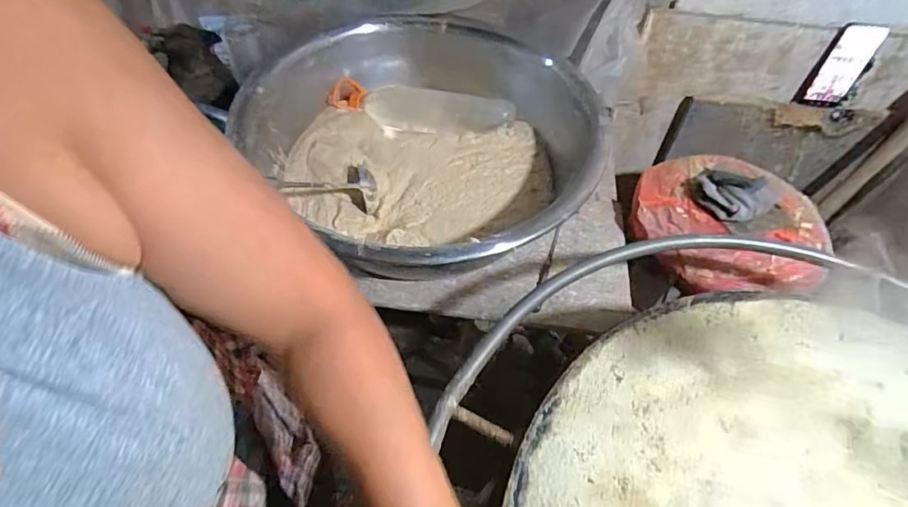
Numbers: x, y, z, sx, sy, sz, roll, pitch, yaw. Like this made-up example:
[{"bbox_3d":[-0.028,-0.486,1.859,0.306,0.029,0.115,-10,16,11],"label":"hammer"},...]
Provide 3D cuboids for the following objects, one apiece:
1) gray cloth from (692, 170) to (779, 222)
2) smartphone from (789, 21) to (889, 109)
[{"bbox_3d":[0.486,-0.107,0.859,0.109,0.051,0.129,-36,64,-27],"label":"gray cloth"},{"bbox_3d":[0.738,-0.356,0.941,0.083,0.160,0.008,15,48,10],"label":"smartphone"}]

